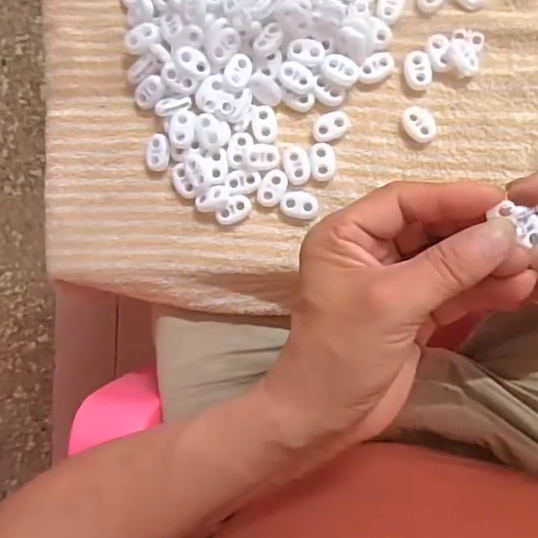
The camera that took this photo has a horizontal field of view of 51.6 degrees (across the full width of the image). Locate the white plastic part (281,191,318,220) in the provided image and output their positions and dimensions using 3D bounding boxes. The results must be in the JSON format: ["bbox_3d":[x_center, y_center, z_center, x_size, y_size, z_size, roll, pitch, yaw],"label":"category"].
[{"bbox_3d":[0.018,-0.038,0.330,0.022,0.004,0.016,11,89,5],"label":"white plastic part"}]

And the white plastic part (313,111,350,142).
[{"bbox_3d":[0.037,-0.085,0.331,0.022,0.005,0.015,-21,86,4],"label":"white plastic part"}]

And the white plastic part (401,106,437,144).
[{"bbox_3d":[0.088,-0.084,0.328,0.016,0.007,0.023,-37,85,3],"label":"white plastic part"}]

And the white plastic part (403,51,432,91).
[{"bbox_3d":[0.087,-0.116,0.329,0.015,0.006,0.023,-11,87,5],"label":"white plastic part"}]

